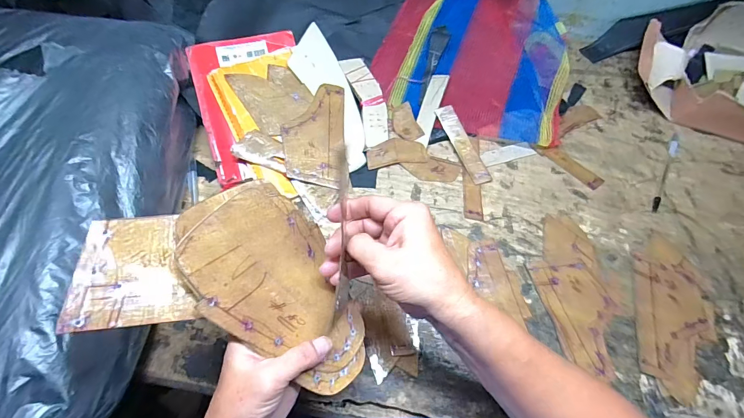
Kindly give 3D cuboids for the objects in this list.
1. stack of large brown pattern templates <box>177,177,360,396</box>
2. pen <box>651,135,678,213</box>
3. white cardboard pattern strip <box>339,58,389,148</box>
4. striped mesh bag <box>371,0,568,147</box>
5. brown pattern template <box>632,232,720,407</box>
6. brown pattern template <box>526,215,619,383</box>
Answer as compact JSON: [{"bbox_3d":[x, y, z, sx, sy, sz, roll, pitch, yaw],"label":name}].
[{"bbox_3d":[-0.068,0.058,0.295,0.176,0.009,0.112,44,52,-16],"label":"stack of large brown pattern templates"},{"bbox_3d":[0.401,-0.051,0.492,0.012,0.008,0.137,27,67,12],"label":"pen"},{"bbox_3d":[-0.005,-0.156,0.520,0.045,0.009,0.137,-15,77,-7],"label":"white cardboard pattern strip"},{"bbox_3d":[0.150,-0.237,0.540,0.269,0.082,0.252,11,65,5],"label":"striped mesh bag"},{"bbox_3d":[0.347,0.119,0.413,0.085,0.005,0.177,12,65,6],"label":"brown pattern template"},{"bbox_3d":[0.235,0.094,0.422,0.081,0.006,0.179,-6,63,-2],"label":"brown pattern template"}]

